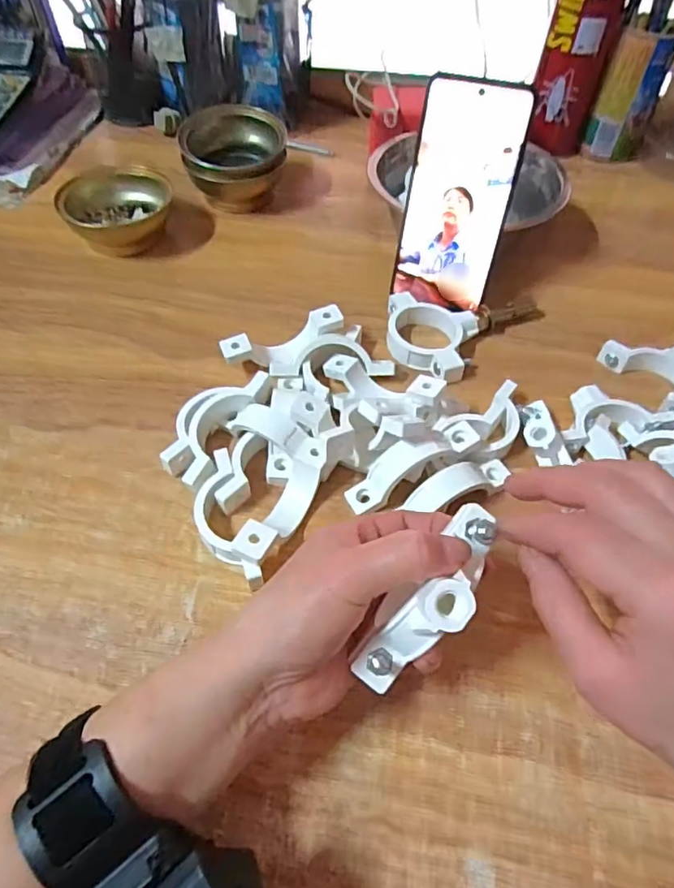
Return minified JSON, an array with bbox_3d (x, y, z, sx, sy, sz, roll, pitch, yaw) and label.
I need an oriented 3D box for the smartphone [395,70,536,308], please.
[{"bbox_3d":[0.089,-0.181,0.416,0.074,0.152,0.006,13,30,8],"label":"smartphone"}]

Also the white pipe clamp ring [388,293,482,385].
[{"bbox_3d":[0.066,-0.080,0.424,0.072,0.021,0.067,1,53,-1],"label":"white pipe clamp ring"}]

